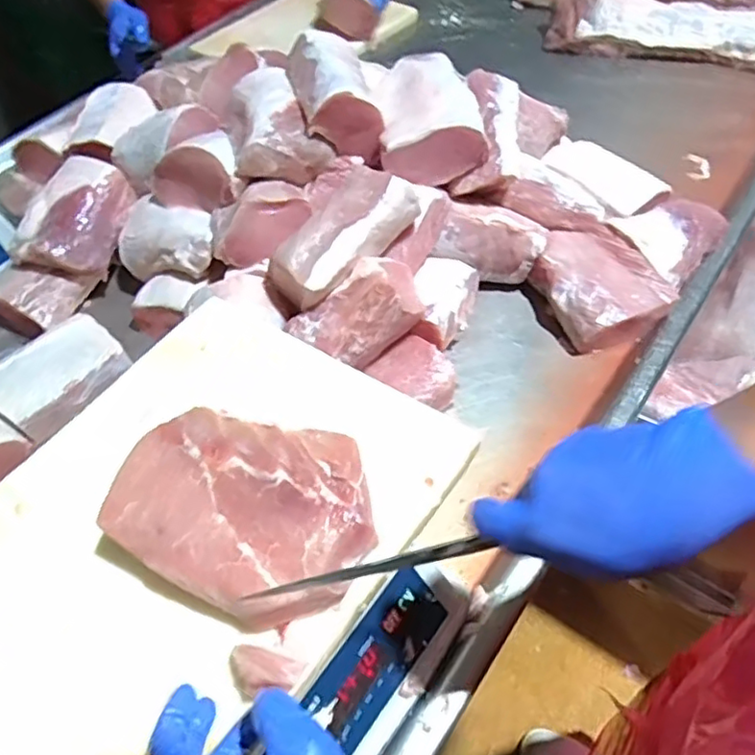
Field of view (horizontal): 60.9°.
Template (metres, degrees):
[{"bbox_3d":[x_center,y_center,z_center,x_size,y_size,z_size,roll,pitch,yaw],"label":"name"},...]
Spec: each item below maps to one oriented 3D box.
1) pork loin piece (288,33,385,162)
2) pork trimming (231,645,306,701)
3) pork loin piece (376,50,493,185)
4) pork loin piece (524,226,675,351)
[{"bbox_3d":[-0.057,-0.354,0.802,0.095,0.091,0.155,-13,52,-5],"label":"pork loin piece"},{"bbox_3d":[-0.073,0.185,0.404,0.048,0.025,0.029,13,54,15],"label":"pork trimming"},{"bbox_3d":[0.065,-0.324,0.791,0.125,0.068,0.187,-2,52,4],"label":"pork loin piece"},{"bbox_3d":[0.273,-0.117,0.811,0.123,0.062,0.160,-22,53,-12],"label":"pork loin piece"}]

